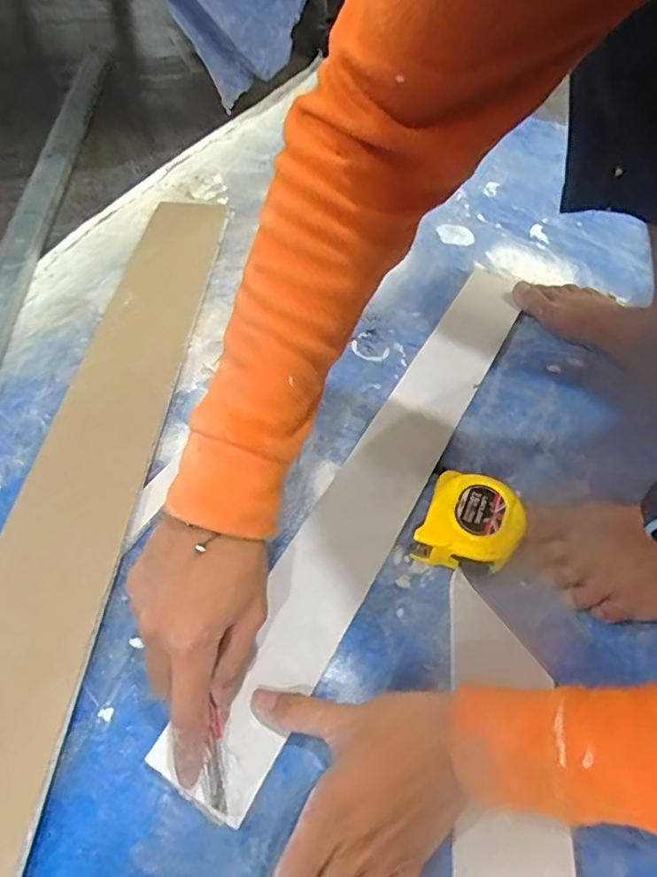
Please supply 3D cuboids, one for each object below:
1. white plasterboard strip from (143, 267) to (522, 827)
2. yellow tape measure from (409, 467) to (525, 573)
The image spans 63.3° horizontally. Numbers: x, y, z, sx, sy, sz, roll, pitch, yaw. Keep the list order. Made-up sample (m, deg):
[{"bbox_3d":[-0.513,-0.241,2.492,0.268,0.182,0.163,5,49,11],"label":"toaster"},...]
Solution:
[{"bbox_3d":[0.059,0.018,0.487,0.078,0.012,0.585,25,56,15],"label":"white plasterboard strip"},{"bbox_3d":[0.114,0.068,0.435,0.077,0.036,0.082,22,56,13],"label":"yellow tape measure"}]

